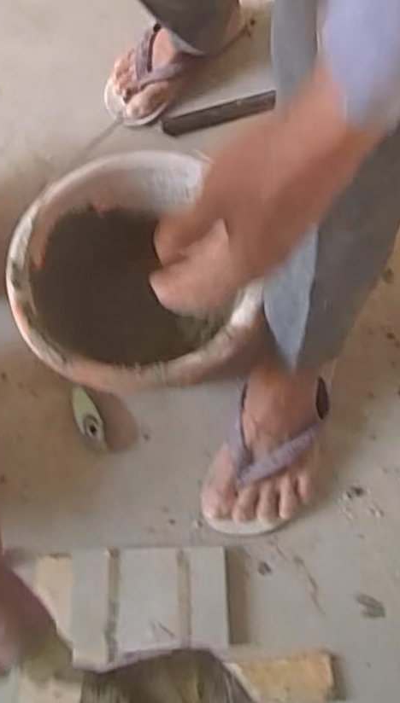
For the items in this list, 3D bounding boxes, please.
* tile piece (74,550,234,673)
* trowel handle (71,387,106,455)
[{"bbox_3d":[-0.050,0.249,0.651,0.153,0.004,0.103,-3,62,-8],"label":"tile piece"},{"bbox_3d":[-0.125,0.079,0.730,0.028,0.028,0.076,-22,68,-7],"label":"trowel handle"}]

